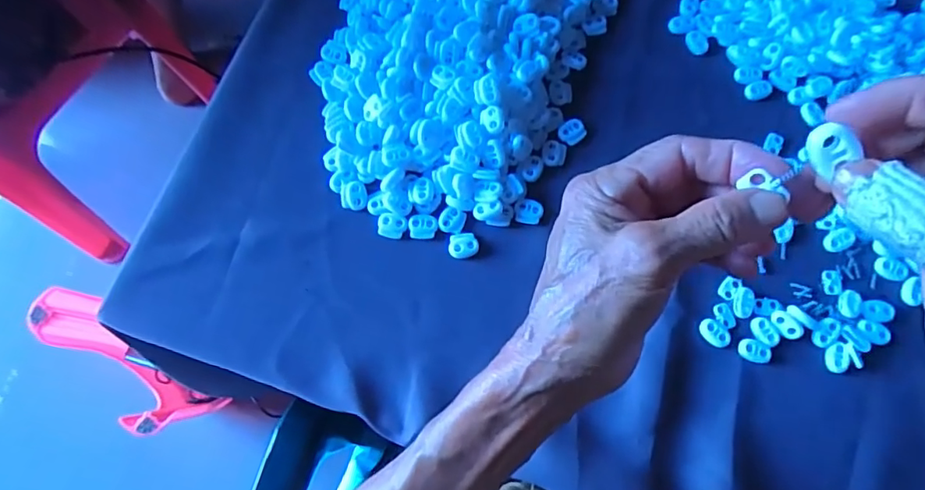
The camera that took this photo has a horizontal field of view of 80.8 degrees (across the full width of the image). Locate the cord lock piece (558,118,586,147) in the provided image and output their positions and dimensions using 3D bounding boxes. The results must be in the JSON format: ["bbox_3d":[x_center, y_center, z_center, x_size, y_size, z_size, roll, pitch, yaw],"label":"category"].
[{"bbox_3d":[0.089,-0.092,0.438,0.024,0.004,0.020,-42,79,-11],"label":"cord lock piece"}]

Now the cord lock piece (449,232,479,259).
[{"bbox_3d":[0.001,0.000,0.408,0.022,0.004,0.020,0,75,0],"label":"cord lock piece"}]

